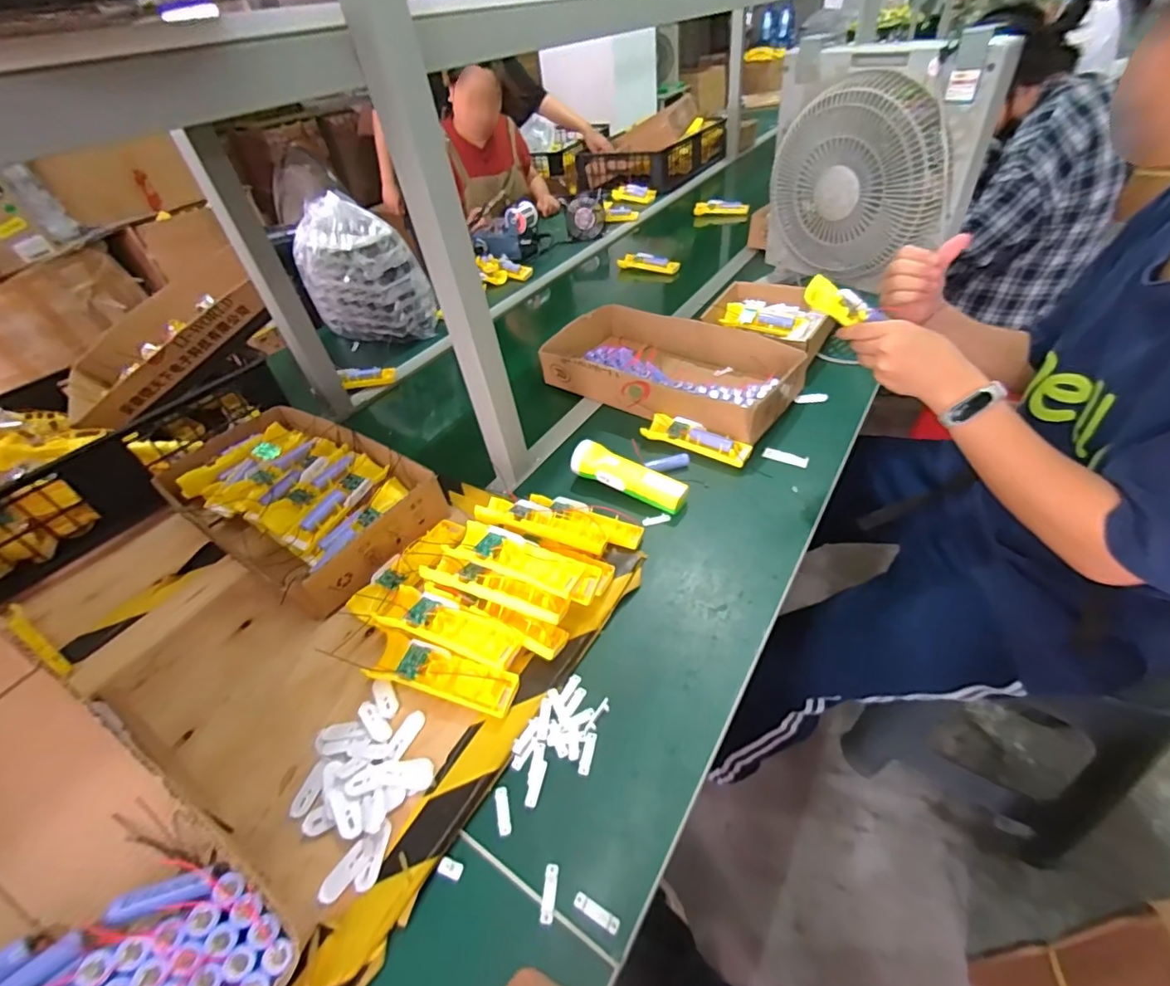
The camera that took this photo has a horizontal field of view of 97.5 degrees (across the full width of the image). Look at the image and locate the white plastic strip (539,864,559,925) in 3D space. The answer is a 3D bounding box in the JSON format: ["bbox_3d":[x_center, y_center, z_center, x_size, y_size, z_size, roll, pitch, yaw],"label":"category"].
[{"bbox_3d":[-0.028,0.318,0.409,0.011,0.004,0.038,-1,43,9],"label":"white plastic strip"}]

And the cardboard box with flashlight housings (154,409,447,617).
[{"bbox_3d":[-0.419,-0.006,0.741,0.434,0.072,0.220,23,51,30],"label":"cardboard box with flashlight housings"}]

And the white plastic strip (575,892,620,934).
[{"bbox_3d":[0.009,0.324,0.397,0.037,0.004,0.011,17,49,26],"label":"white plastic strip"}]

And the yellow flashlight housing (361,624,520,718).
[{"bbox_3d":[-0.149,0.186,0.530,0.164,0.026,0.051,9,46,18],"label":"yellow flashlight housing"}]

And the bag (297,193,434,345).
[{"bbox_3d":[-0.489,-0.479,1.132,0.253,0.265,0.120,15,48,24],"label":"bag"}]

